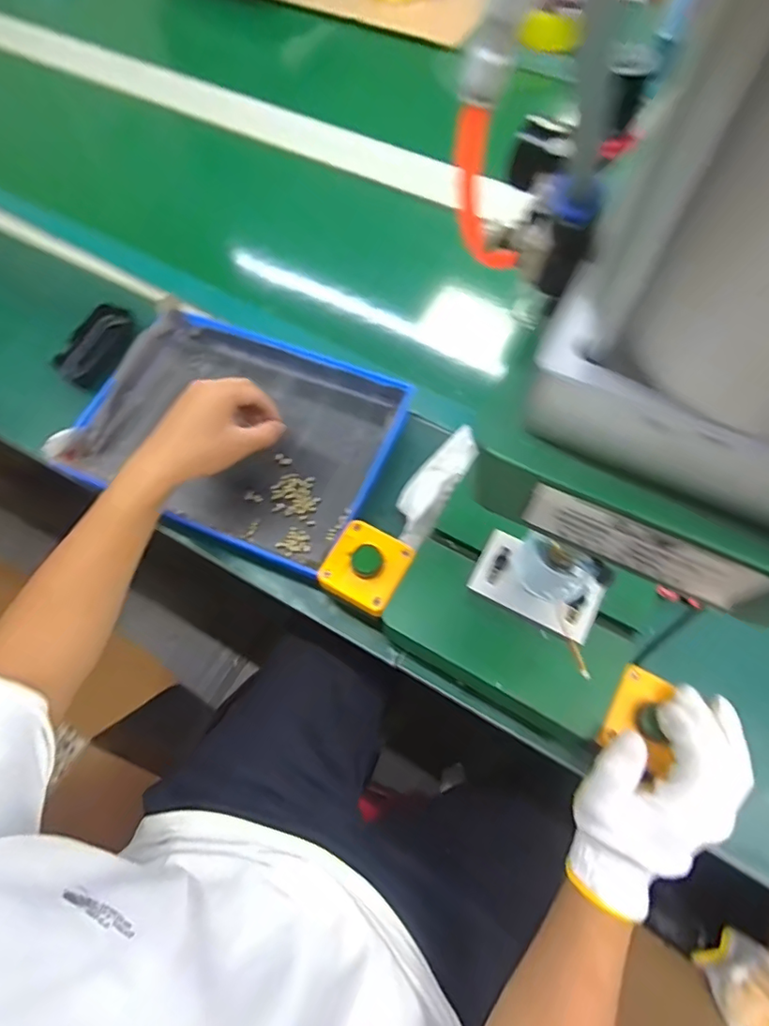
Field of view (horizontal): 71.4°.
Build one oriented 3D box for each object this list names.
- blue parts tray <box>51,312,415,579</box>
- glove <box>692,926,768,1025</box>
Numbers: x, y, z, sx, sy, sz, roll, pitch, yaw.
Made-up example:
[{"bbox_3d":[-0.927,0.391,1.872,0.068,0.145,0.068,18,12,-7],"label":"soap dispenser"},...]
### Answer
[{"bbox_3d":[-0.152,-0.093,0.587,0.319,0.041,0.253,21,68,11],"label":"blue parts tray"},{"bbox_3d":[0.439,0.584,0.617,0.098,0.080,0.139,-14,66,-5],"label":"glove"}]

